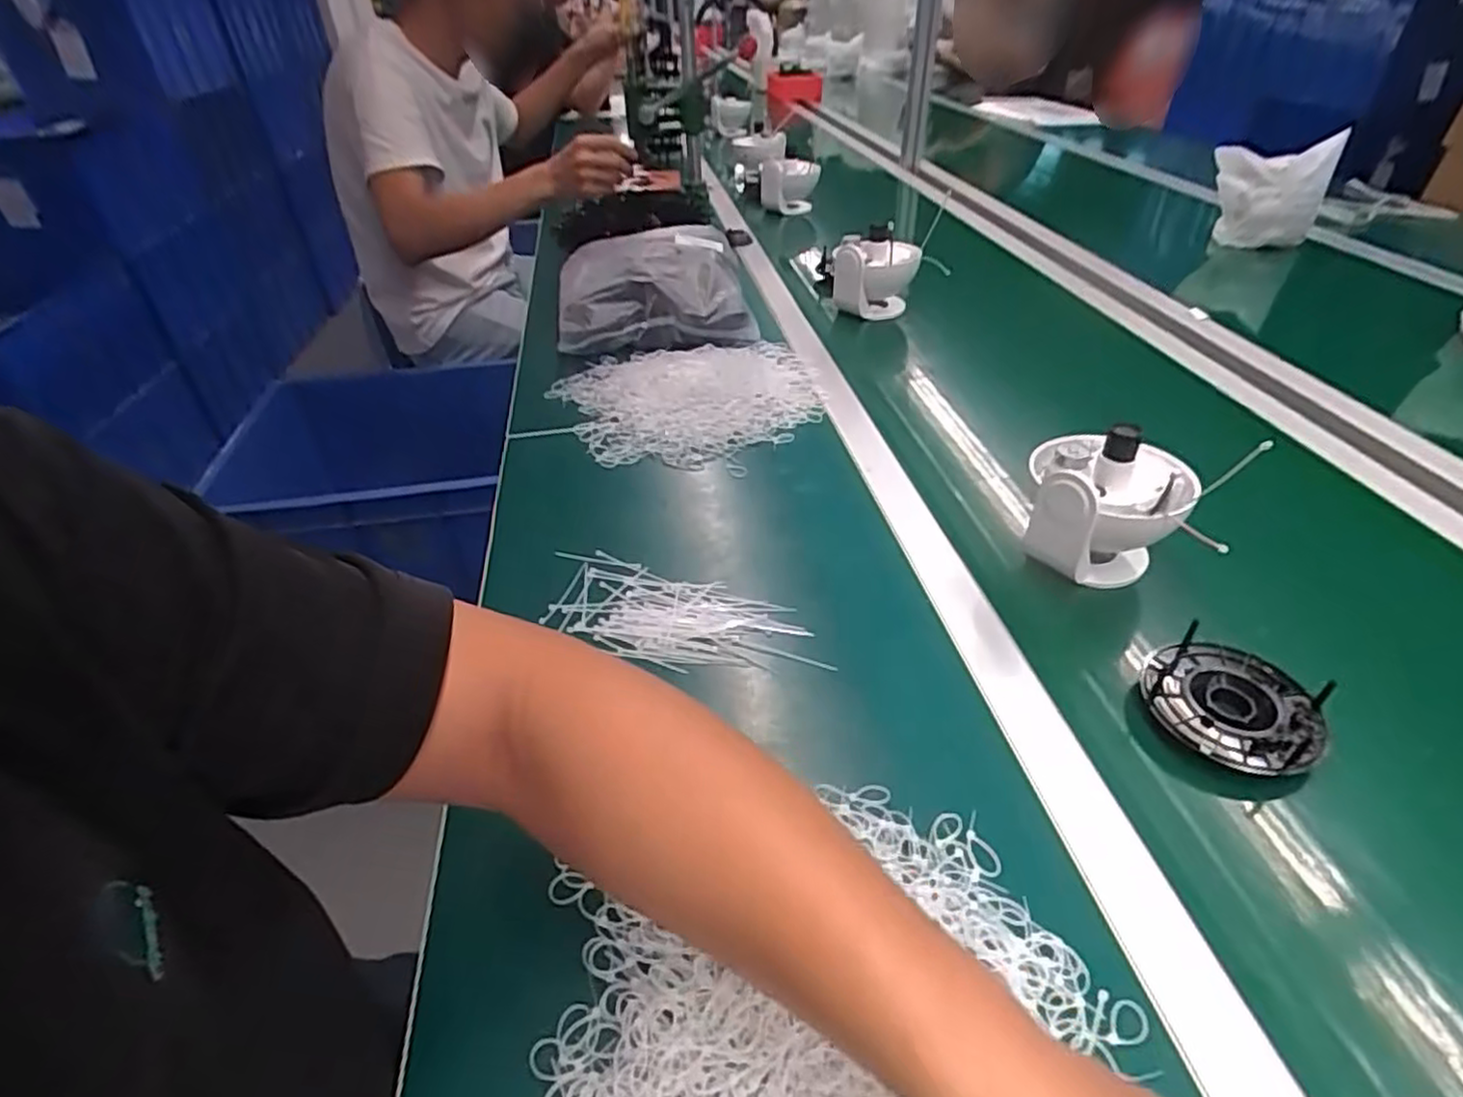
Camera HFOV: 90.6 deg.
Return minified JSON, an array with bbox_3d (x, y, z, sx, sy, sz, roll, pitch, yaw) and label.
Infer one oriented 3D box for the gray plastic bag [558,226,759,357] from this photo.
[{"bbox_3d":[-0.111,-0.360,1.002,0.252,0.081,0.270,-6,41,-6],"label":"gray plastic bag"}]

